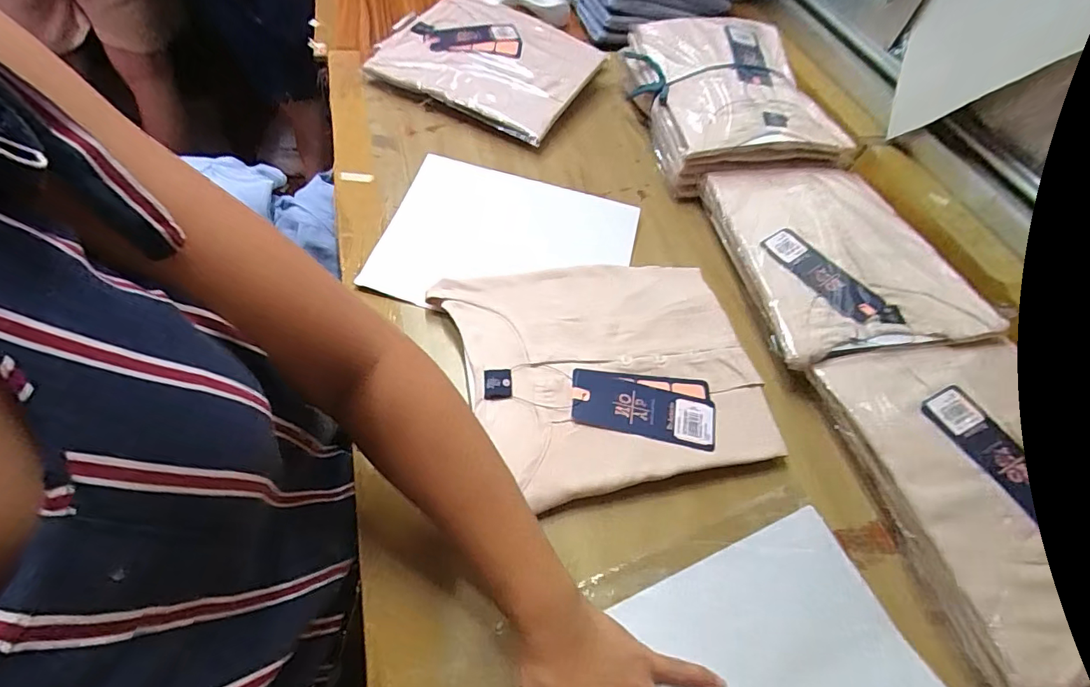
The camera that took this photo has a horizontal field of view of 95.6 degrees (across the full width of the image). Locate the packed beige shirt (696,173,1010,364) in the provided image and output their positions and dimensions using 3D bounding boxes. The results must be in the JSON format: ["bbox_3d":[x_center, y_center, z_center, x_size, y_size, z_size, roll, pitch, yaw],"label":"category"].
[{"bbox_3d":[0.311,-0.096,0.517,0.233,0.030,0.246,-3,57,-10],"label":"packed beige shirt"}]

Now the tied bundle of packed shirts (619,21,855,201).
[{"bbox_3d":[0.233,-0.324,0.630,0.215,0.065,0.261,-6,57,-12],"label":"tied bundle of packed shirts"}]

